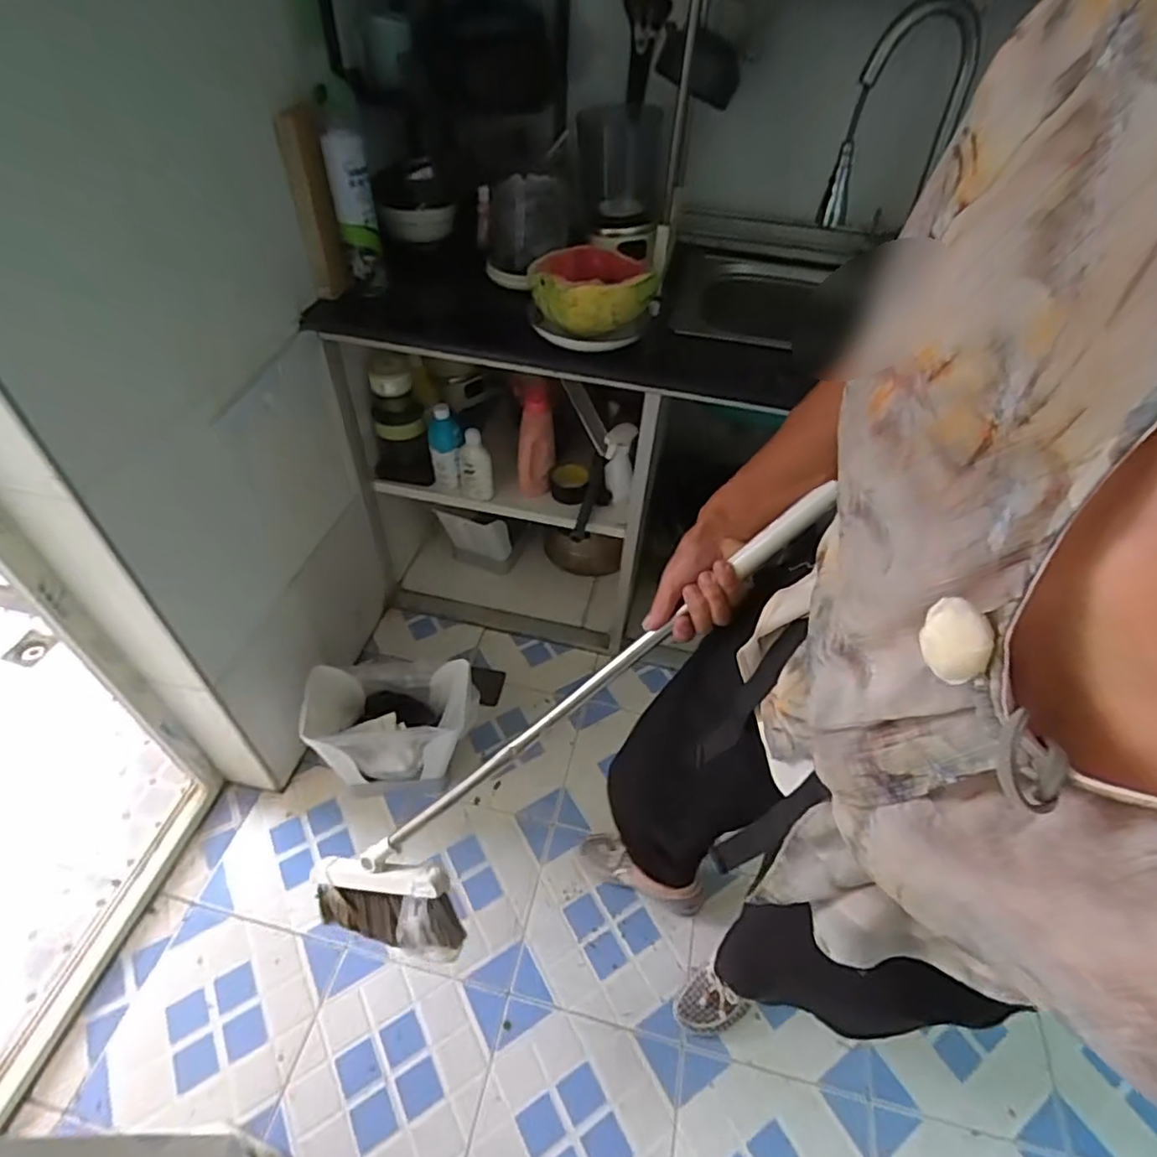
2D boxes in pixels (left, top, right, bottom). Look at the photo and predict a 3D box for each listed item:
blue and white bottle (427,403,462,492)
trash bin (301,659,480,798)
[{"bbox_3d":[-0.285,-0.280,1.311,0.069,0.186,0.058,12,49,11],"label":"blue and white bottle"},{"bbox_3d":[-0.356,0.295,1.245,0.302,0.245,0.199,-4,46,-7],"label":"trash bin"}]

